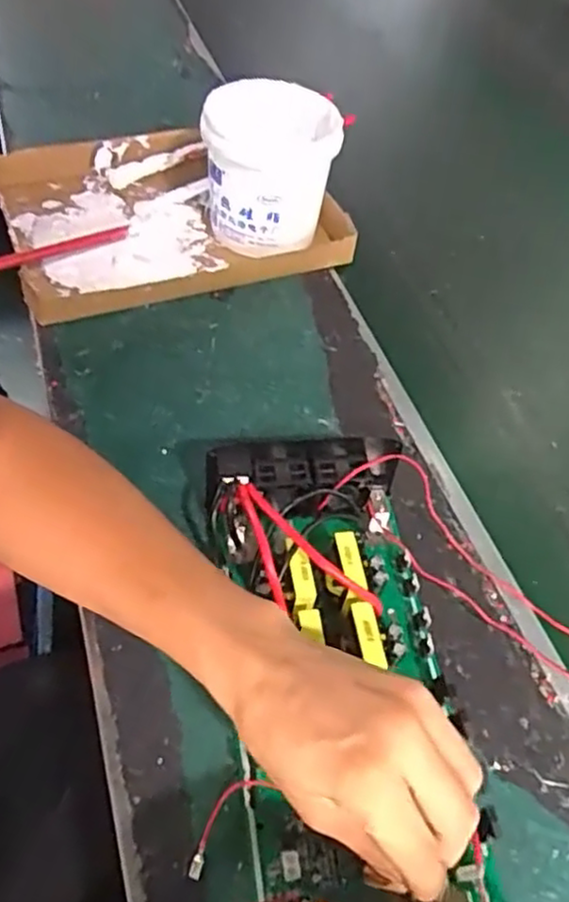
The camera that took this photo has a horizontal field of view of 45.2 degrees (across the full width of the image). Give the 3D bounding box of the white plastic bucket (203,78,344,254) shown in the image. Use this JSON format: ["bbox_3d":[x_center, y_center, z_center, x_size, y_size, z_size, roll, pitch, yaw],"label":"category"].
[{"bbox_3d":[-0.015,-0.264,0.656,0.117,0.125,0.108,3,51,-4],"label":"white plastic bucket"}]

